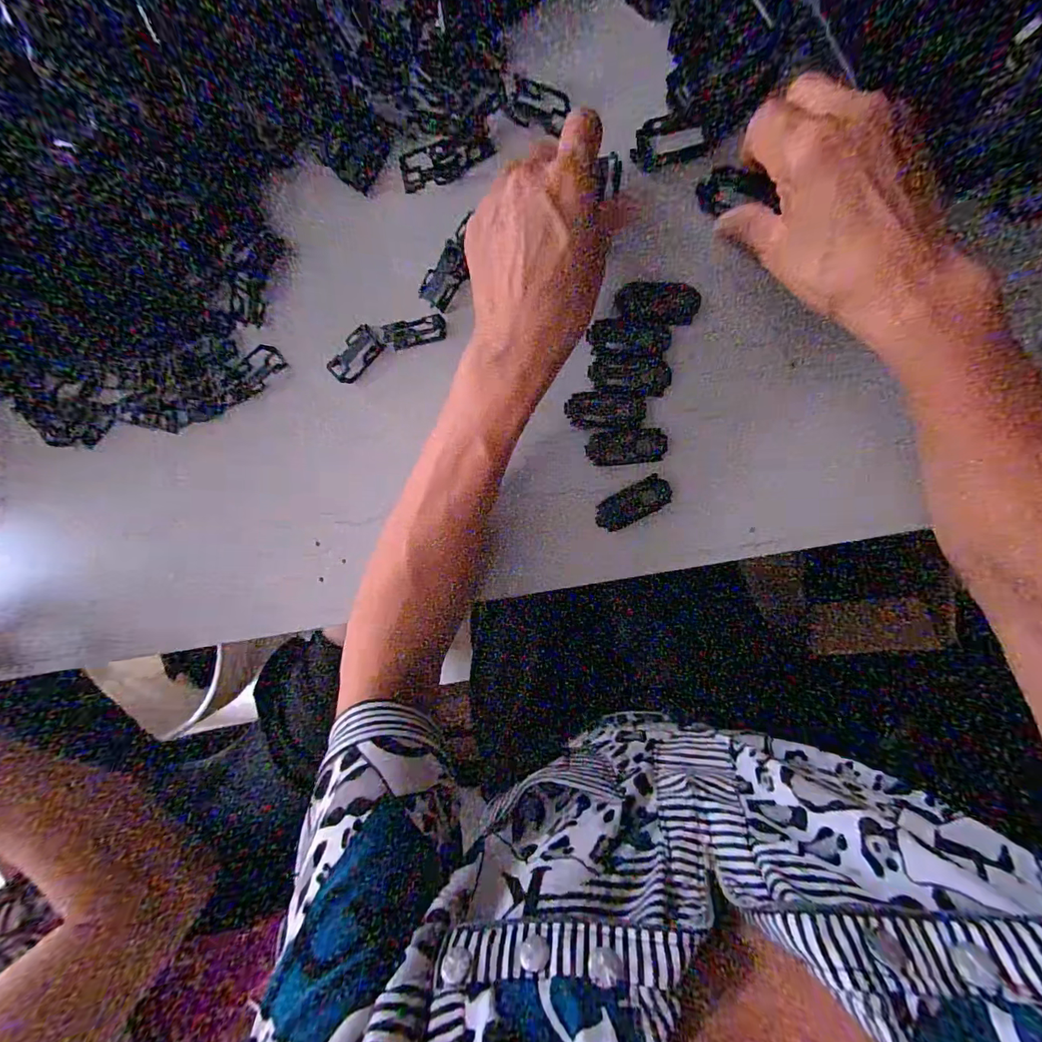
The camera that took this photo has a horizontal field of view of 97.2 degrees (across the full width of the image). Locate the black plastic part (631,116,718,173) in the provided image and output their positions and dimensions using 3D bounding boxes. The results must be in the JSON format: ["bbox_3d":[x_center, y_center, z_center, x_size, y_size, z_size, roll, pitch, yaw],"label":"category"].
[{"bbox_3d":[0.091,-0.230,0.277,0.047,0.005,0.027,-11,96,6],"label":"black plastic part"}]

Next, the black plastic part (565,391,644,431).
[{"bbox_3d":[0.055,-0.071,0.298,0.051,0.005,0.023,1,97,4],"label":"black plastic part"}]

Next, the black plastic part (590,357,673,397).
[{"bbox_3d":[0.071,-0.095,0.297,0.052,0.009,0.023,6,98,4],"label":"black plastic part"}]

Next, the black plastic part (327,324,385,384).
[{"bbox_3d":[-0.113,-0.114,0.315,0.020,0.010,0.040,40,98,-1],"label":"black plastic part"}]

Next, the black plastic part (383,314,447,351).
[{"bbox_3d":[-0.072,-0.128,0.313,0.043,0.015,0.015,-7,97,5],"label":"black plastic part"}]

